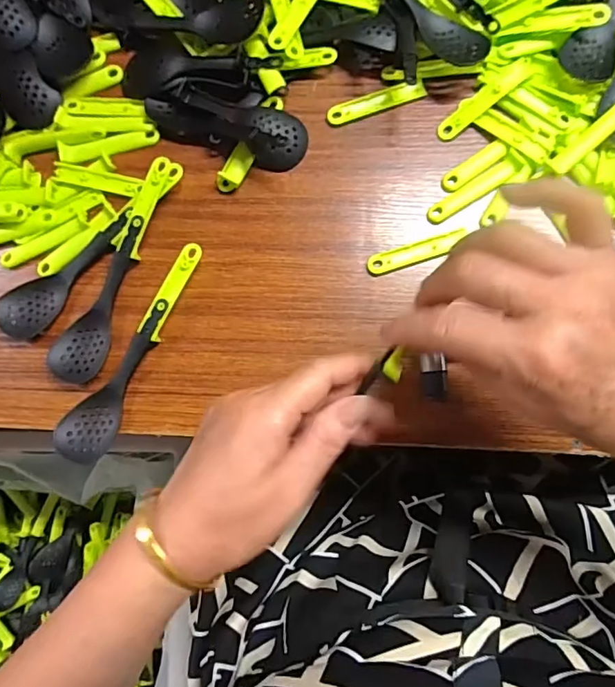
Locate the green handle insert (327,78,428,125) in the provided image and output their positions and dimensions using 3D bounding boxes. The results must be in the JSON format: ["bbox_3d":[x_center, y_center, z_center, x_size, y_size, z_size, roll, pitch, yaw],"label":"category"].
[{"bbox_3d":[0.053,-0.186,0.389,0.076,0.005,0.014,-17,84,1],"label":"green handle insert"}]

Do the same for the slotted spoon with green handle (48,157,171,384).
[{"bbox_3d":[-0.149,-0.056,0.379,0.038,0.020,0.174,20,86,5],"label":"slotted spoon with green handle"}]

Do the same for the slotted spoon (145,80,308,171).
[{"bbox_3d":[-0.064,-0.166,0.378,0.124,0.030,0.040,16,86,5],"label":"slotted spoon"}]

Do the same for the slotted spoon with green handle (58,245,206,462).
[{"bbox_3d":[-0.125,0.006,0.373,0.037,0.015,0.173,32,87,6],"label":"slotted spoon with green handle"}]

